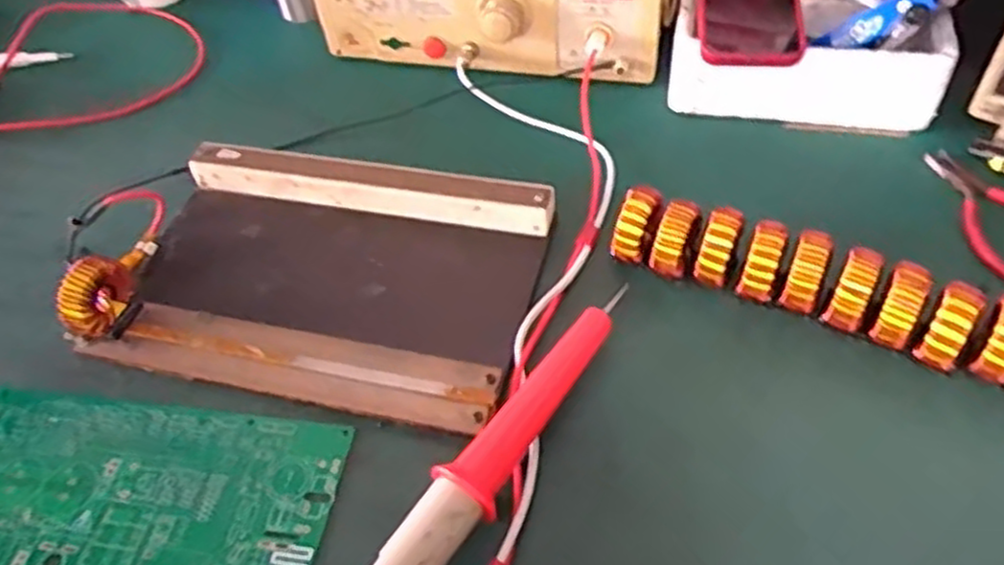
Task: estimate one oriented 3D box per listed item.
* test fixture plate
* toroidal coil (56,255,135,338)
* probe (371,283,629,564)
[{"bbox_3d":[-0.127,-0.010,0.543,0.299,0.031,0.198,9,52,13],"label":"test fixture plate"},{"bbox_3d":[-0.271,0.006,0.503,0.020,0.048,0.053,10,52,14],"label":"toroidal coil"},{"bbox_3d":[-0.004,0.100,0.438,0.032,0.033,0.259,25,58,25],"label":"probe"}]

